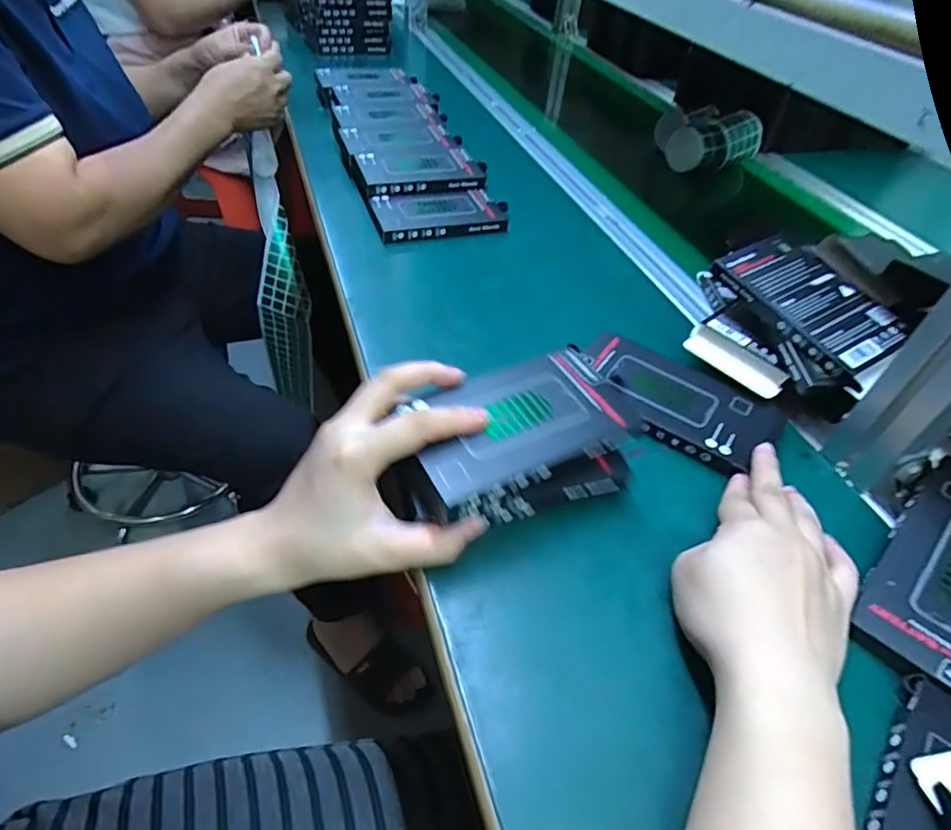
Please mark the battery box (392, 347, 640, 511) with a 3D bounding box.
[{"bbox_3d":[0.026,0.002,0.329,0.133,0.012,0.073,-22,52,-22],"label":"battery box"}]

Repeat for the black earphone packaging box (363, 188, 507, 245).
[{"bbox_3d":[-0.035,-0.211,0.593,0.137,0.022,0.073,-11,49,-13],"label":"black earphone packaging box"}]

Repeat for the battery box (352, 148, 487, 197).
[{"bbox_3d":[-0.063,-0.278,0.637,0.140,0.021,0.095,-9,47,-16],"label":"battery box"}]

